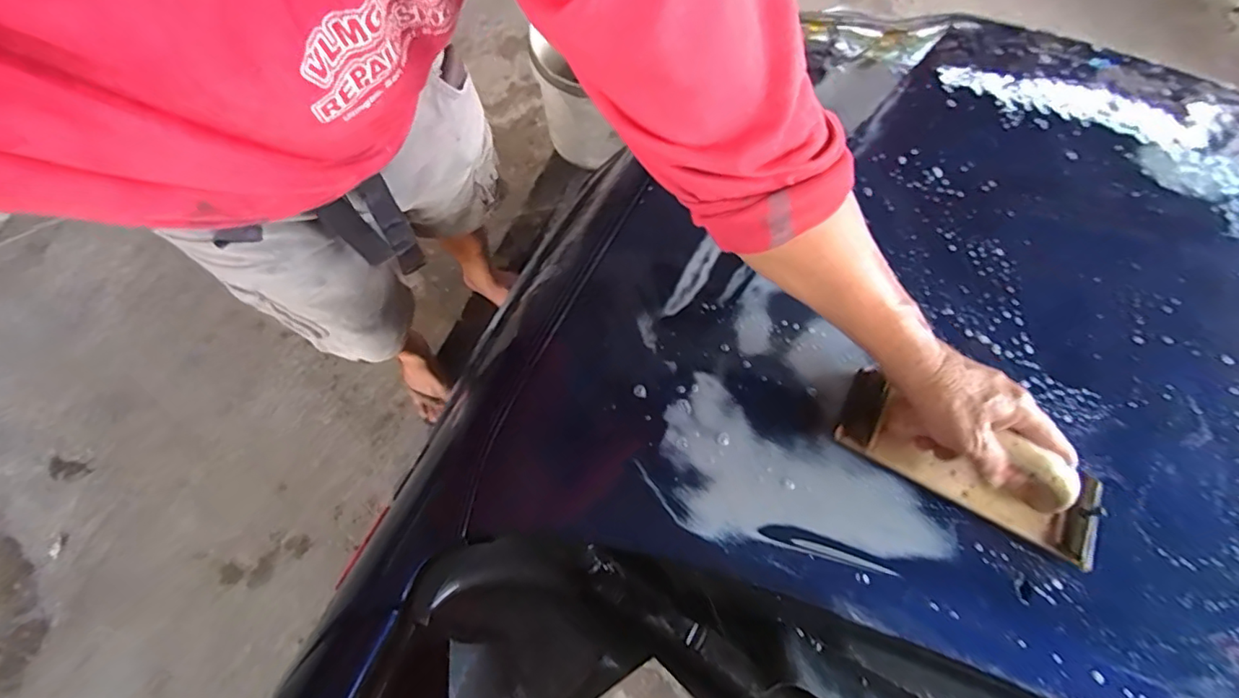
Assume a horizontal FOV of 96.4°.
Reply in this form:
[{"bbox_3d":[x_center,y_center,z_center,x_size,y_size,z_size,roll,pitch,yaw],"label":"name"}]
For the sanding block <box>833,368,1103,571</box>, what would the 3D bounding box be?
[{"bbox_3d":[0.316,0.097,0.488,0.229,0.074,0.080,28,73,10],"label":"sanding block"}]

